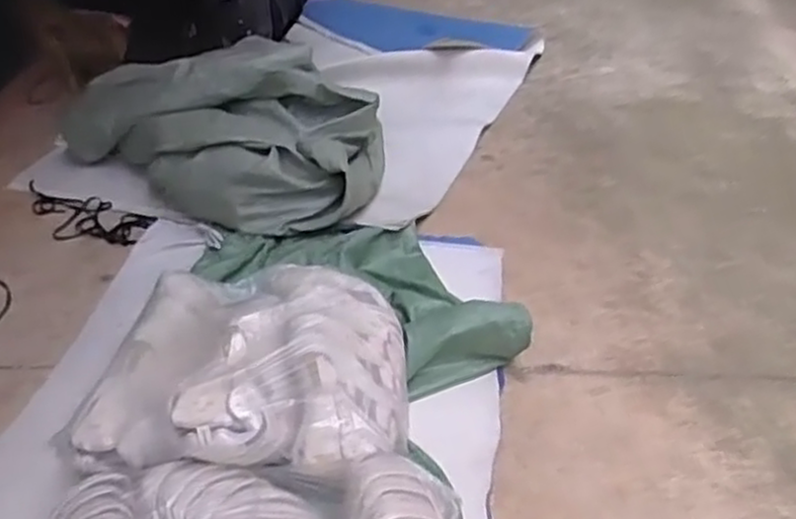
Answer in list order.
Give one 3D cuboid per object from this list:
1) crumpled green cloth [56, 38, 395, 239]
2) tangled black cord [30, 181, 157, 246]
[{"bbox_3d":[-0.379,-0.323,1.745,0.836,0.225,0.494,26,51,36],"label":"crumpled green cloth"},{"bbox_3d":[-0.716,-0.099,1.676,0.400,0.029,0.147,13,44,25],"label":"tangled black cord"}]

